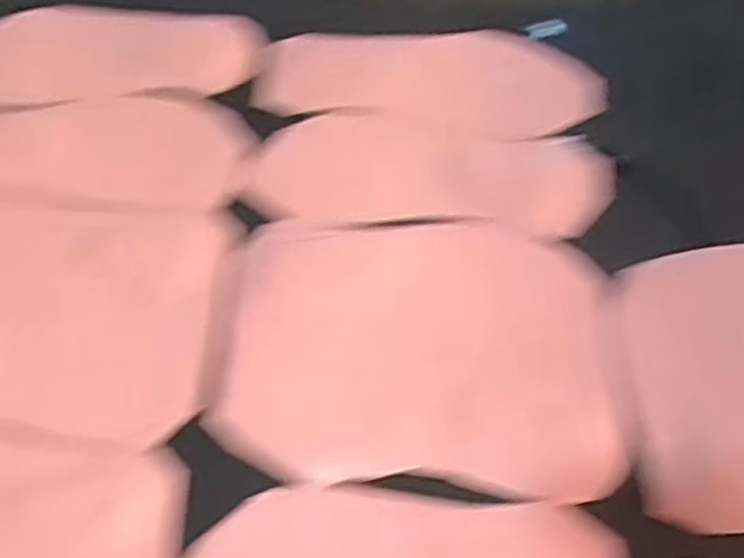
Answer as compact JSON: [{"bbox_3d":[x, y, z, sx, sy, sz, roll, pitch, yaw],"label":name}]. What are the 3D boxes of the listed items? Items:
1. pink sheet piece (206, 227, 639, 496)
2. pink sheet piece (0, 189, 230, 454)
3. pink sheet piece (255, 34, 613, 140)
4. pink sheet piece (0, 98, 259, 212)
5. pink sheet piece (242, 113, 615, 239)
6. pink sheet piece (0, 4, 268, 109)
[{"bbox_3d":[0.030,0.043,0.513,0.257,0.027,0.182,4,67,3],"label":"pink sheet piece"},{"bbox_3d":[-0.237,0.021,0.544,0.250,0.010,0.176,5,67,3],"label":"pink sheet piece"},{"bbox_3d":[0.045,-0.158,0.607,0.262,0.016,0.092,10,67,5],"label":"pink sheet piece"},{"bbox_3d":[-0.224,-0.102,0.599,0.258,0.009,0.094,5,67,3],"label":"pink sheet piece"},{"bbox_3d":[0.041,-0.081,0.573,0.256,0.017,0.094,6,67,4],"label":"pink sheet piece"},{"bbox_3d":[-0.221,-0.190,0.638,0.259,0.011,0.102,-1,67,1],"label":"pink sheet piece"}]

